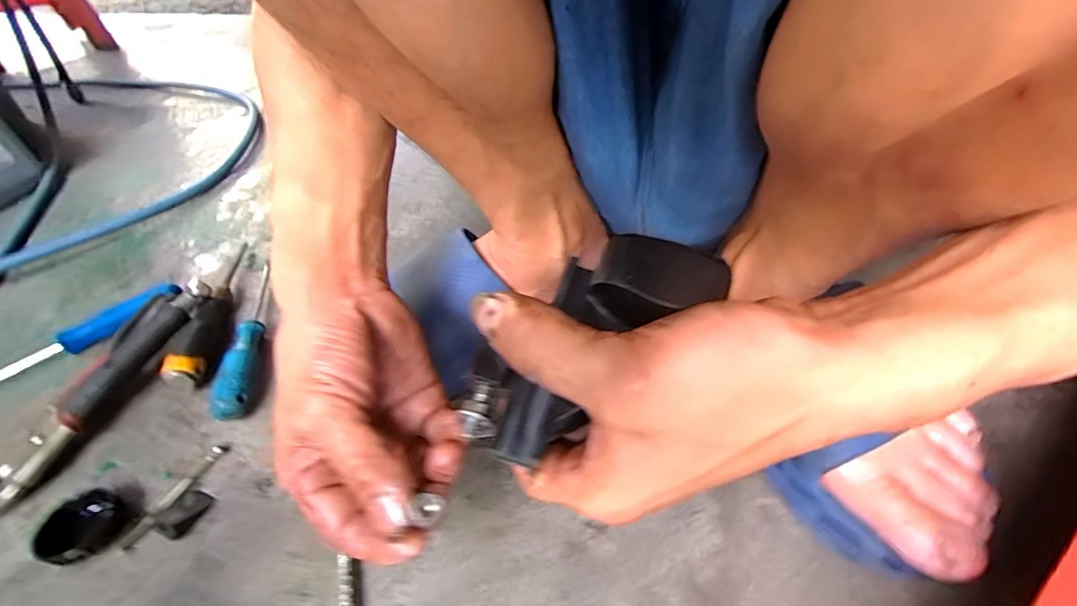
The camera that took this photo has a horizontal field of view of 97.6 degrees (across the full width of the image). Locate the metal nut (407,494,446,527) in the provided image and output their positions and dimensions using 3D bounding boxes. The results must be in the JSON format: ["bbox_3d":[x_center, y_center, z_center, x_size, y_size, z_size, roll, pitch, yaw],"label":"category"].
[{"bbox_3d":[-0.048,0.089,0.203,0.013,0.007,0.011,-5,45,2],"label":"metal nut"}]

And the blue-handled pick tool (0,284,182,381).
[{"bbox_3d":[-0.442,0.039,0.437,0.203,0.025,0.025,-31,49,-22],"label":"blue-handled pick tool"}]

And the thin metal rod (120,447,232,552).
[{"bbox_3d":[-0.252,0.133,0.329,0.007,0.006,0.079,15,49,21],"label":"thin metal rod"}]

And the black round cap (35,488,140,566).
[{"bbox_3d":[-0.298,0.149,0.310,0.048,0.014,0.044,-4,45,4],"label":"black round cap"}]

